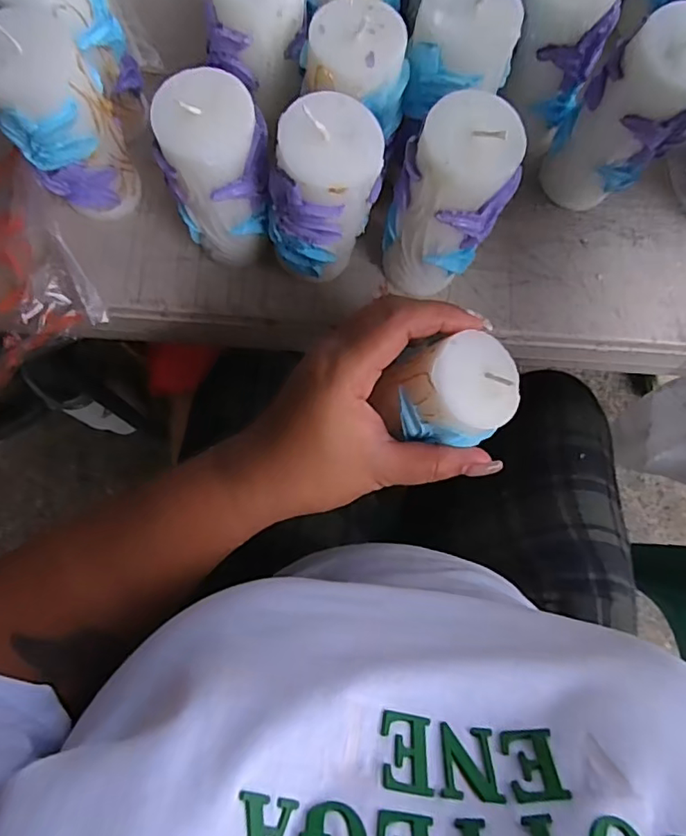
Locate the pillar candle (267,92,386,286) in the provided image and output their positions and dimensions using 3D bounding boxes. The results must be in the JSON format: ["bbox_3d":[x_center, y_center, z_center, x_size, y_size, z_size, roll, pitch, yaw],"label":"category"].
[{"bbox_3d":[-0.010,-0.106,0.290,0.053,0.116,0.040,-27,79,-7],"label":"pillar candle"}]

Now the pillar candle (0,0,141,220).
[{"bbox_3d":[-0.147,-0.153,0.295,0.049,0.111,0.048,0,77,-1],"label":"pillar candle"}]

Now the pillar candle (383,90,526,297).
[{"bbox_3d":[0.055,-0.107,0.294,0.047,0.114,0.048,0,77,-1],"label":"pillar candle"}]

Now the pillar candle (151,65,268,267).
[{"bbox_3d":[-0.065,-0.123,0.294,0.053,0.112,0.044,-21,78,-6],"label":"pillar candle"}]

